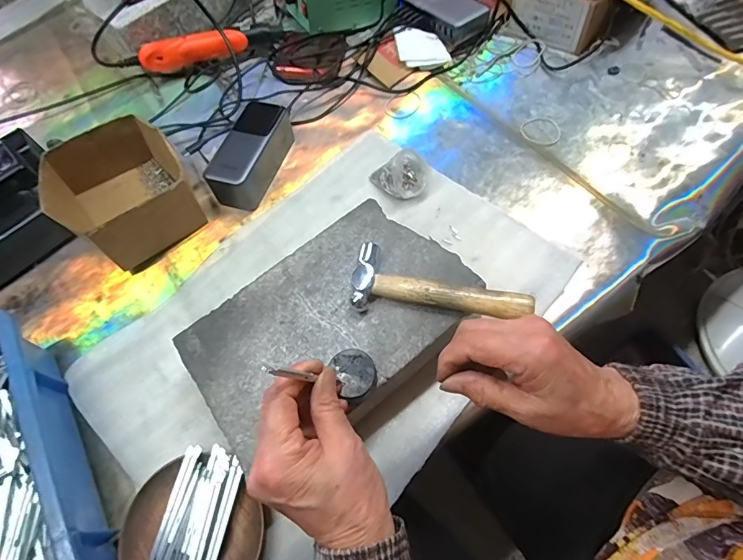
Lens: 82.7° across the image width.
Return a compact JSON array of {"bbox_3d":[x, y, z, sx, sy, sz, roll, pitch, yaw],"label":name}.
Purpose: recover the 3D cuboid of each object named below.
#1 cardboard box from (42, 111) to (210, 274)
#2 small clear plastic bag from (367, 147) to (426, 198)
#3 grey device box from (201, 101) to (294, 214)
[{"bbox_3d":[-0.281,-0.103,0.479,0.136,0.061,0.156,-42,66,-16],"label":"cardboard box"},{"bbox_3d":[0.031,-0.119,0.486,0.068,0.037,0.049,-1,62,5],"label":"small clear plastic bag"},{"bbox_3d":[-0.144,-0.153,0.514,0.055,0.050,0.133,14,64,13],"label":"grey device box"}]

